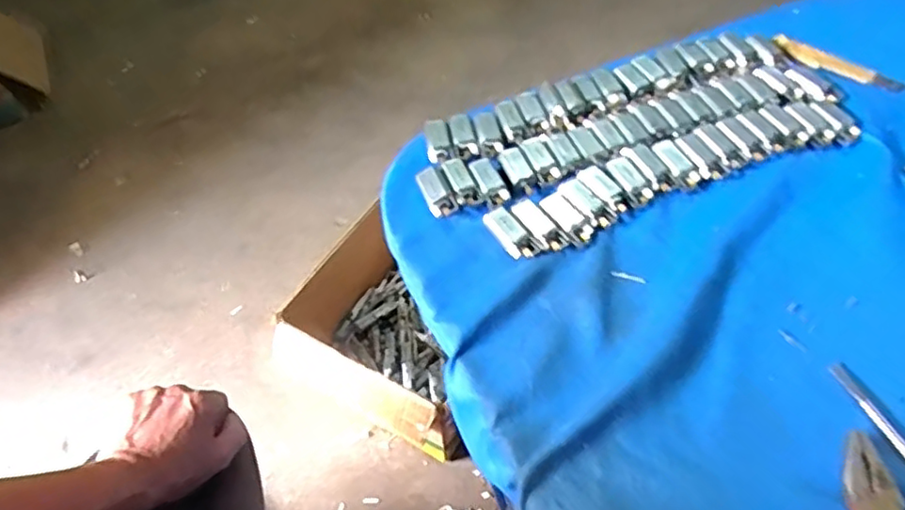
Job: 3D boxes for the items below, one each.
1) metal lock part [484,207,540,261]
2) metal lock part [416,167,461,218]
[{"bbox_3d":[0.042,-0.015,0.465,0.020,0.007,0.045,-31,58,-17],"label":"metal lock part"},{"bbox_3d":[-0.011,-0.048,0.489,0.021,0.008,0.044,-20,55,-10],"label":"metal lock part"}]

